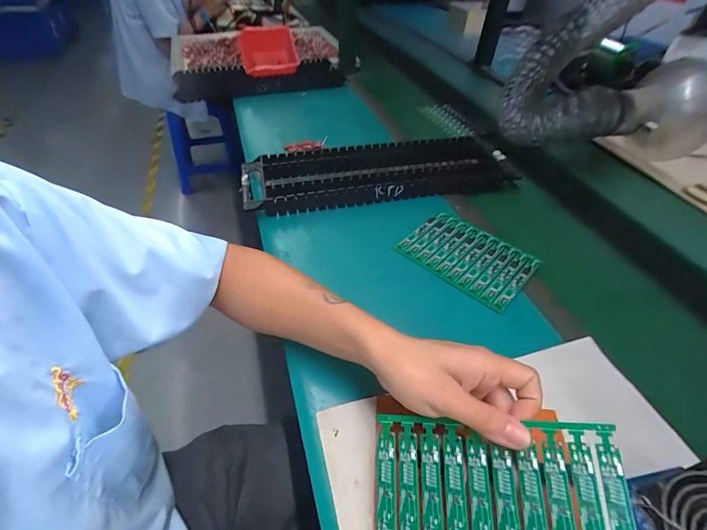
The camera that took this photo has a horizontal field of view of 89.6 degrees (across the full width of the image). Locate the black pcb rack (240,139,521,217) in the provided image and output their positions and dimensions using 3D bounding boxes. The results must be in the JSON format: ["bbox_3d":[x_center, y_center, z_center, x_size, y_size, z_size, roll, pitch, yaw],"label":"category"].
[{"bbox_3d":[0.050,-0.165,0.622,0.457,0.033,0.152,-7,45,-10],"label":"black pcb rack"}]

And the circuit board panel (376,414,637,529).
[{"bbox_3d":[0.097,0.173,0.245,0.163,0.004,0.119,-4,67,16],"label":"circuit board panel"}]

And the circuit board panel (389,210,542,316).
[{"bbox_3d":[0.158,-0.014,0.495,0.164,0.006,0.116,36,58,28],"label":"circuit board panel"}]

